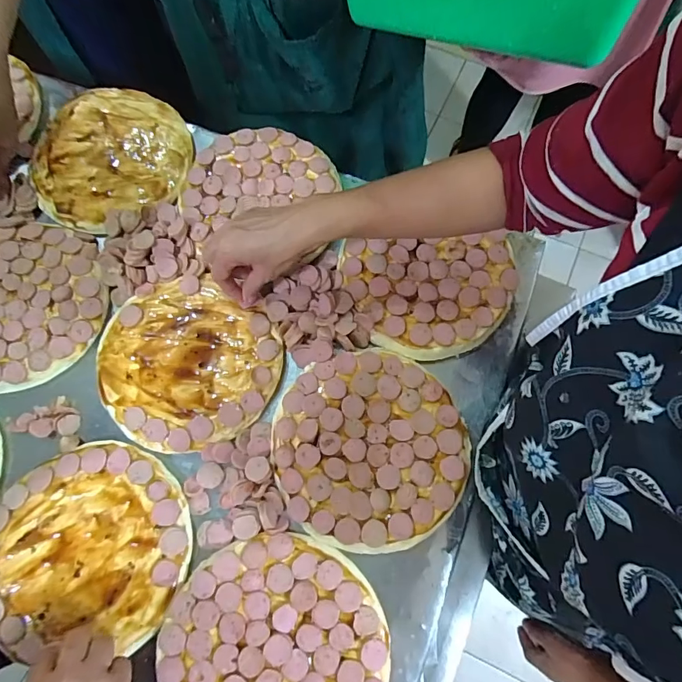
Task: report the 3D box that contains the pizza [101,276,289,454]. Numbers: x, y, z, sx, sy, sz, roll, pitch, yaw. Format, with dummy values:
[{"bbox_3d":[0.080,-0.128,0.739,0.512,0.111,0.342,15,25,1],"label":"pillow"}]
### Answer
[{"bbox_3d":[-0.169,0.023,0.475,0.191,0.011,0.181,0,74,1],"label":"pizza"}]

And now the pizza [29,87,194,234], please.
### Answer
[{"bbox_3d":[-0.297,-0.238,0.552,0.198,0.027,0.180,-26,75,-6],"label":"pizza"}]

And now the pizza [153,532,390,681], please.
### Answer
[{"bbox_3d":[-0.062,0.282,0.385,0.200,0.010,0.191,0,74,1],"label":"pizza"}]

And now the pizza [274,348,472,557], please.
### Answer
[{"bbox_3d":[0.030,0.106,0.444,0.193,0.017,0.192,-1,74,1],"label":"pizza"}]

